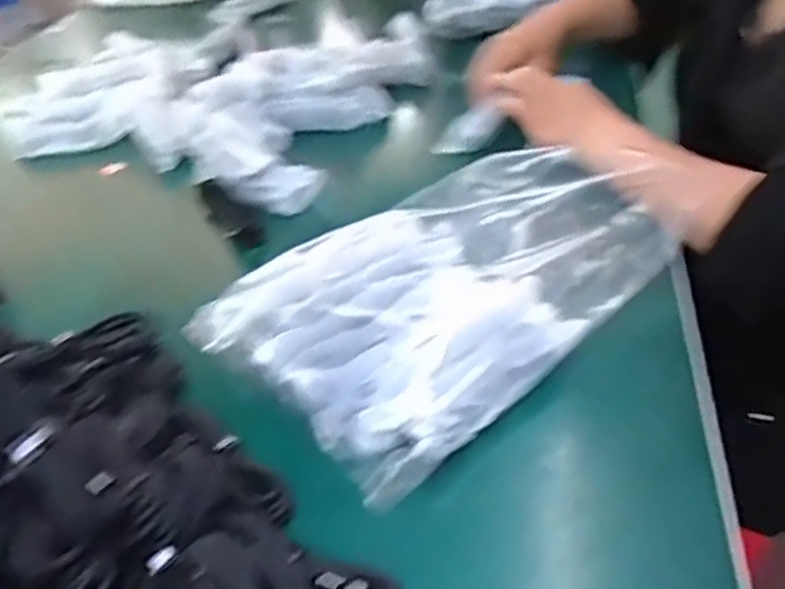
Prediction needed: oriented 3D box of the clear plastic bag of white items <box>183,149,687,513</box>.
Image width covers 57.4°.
[{"bbox_3d":[0.030,-0.012,0.520,0.285,0.070,0.217,-33,43,-31],"label":"clear plastic bag of white items"}]

